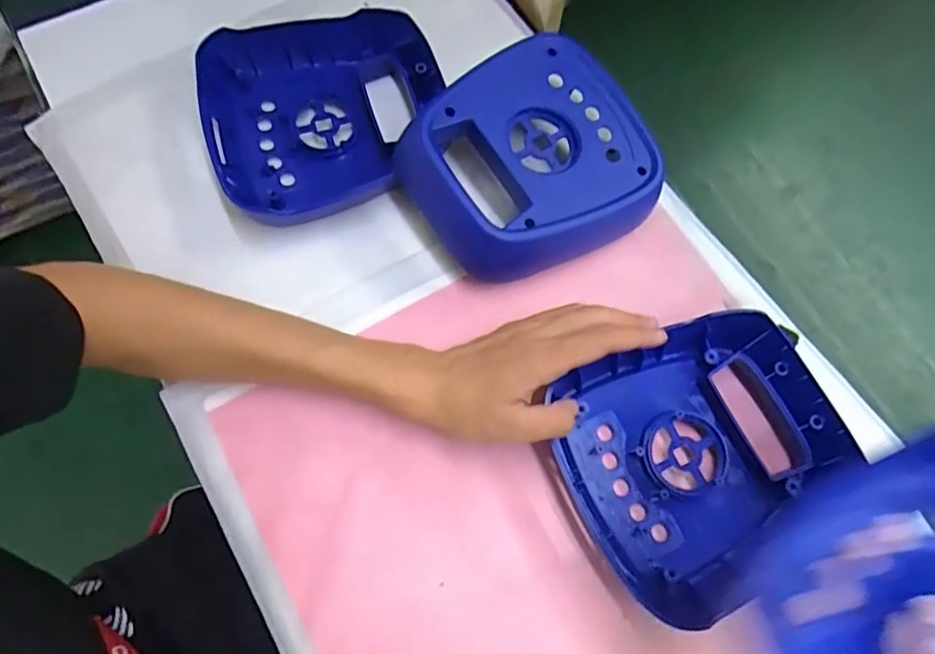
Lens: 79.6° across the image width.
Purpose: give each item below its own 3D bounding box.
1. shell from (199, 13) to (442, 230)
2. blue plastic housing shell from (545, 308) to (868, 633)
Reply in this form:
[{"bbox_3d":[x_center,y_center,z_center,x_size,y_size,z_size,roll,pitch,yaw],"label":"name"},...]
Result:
[{"bbox_3d":[-0.107,-0.169,0.439,0.178,0.047,0.156,-16,73,-7],"label":"shell"},{"bbox_3d":[0.156,0.082,0.372,0.174,0.035,0.165,-29,75,-11],"label":"blue plastic housing shell"}]

